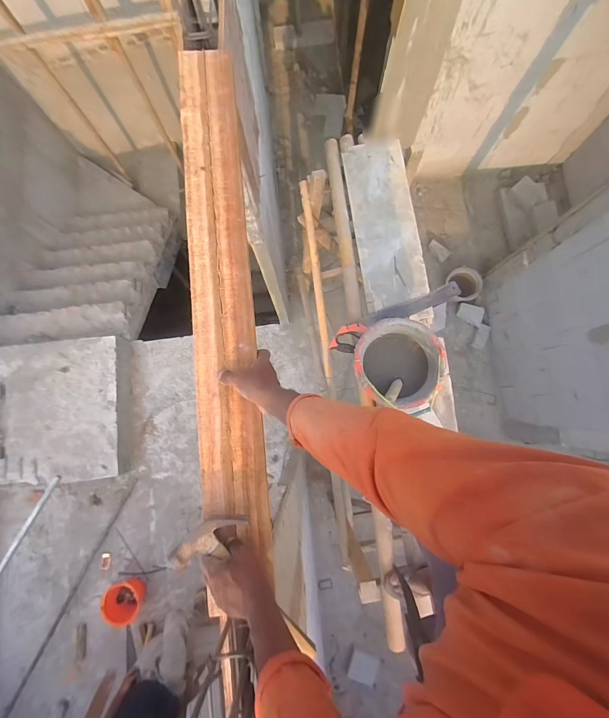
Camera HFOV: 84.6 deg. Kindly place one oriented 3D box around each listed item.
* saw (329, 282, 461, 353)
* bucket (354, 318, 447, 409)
[{"bbox_3d":[0.336,-0.158,1.288,0.527,0.034,0.108,-27,82,-3],"label":"saw"},{"bbox_3d":[0.305,0.018,1.159,0.270,0.211,0.278,0,82,1],"label":"bucket"}]

